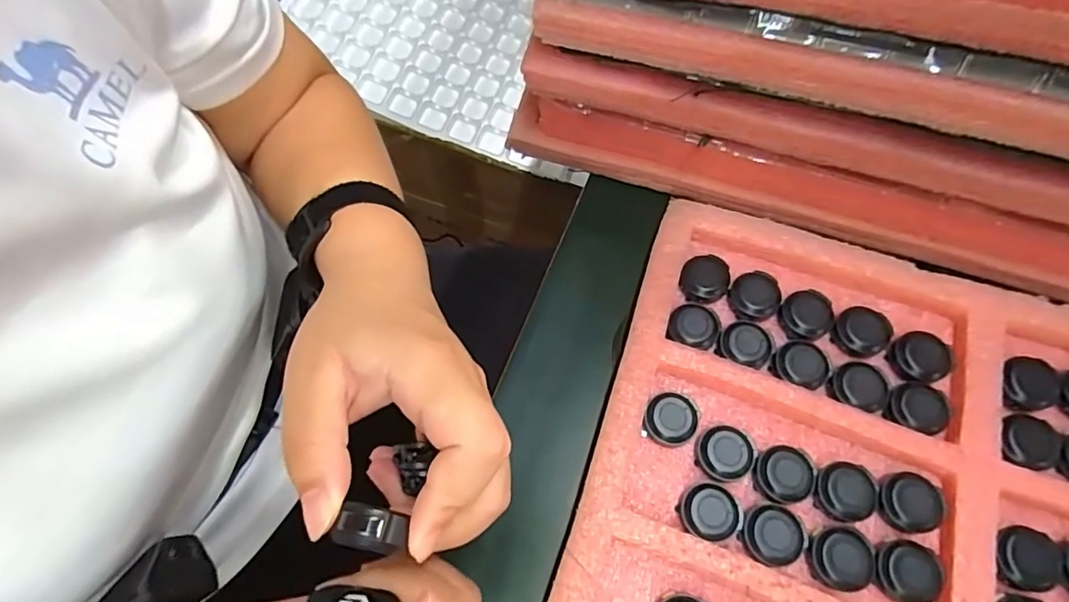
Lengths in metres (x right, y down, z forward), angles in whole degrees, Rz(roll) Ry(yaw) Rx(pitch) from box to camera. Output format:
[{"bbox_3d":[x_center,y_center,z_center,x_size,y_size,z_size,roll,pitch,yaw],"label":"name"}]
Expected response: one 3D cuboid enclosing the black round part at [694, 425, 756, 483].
[{"bbox_3d":[0.104,0.083,0.292,0.029,0.014,0.027,-1,66,3],"label":"black round part"}]

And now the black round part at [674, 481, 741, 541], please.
[{"bbox_3d":[0.092,0.110,0.281,0.029,0.012,0.027,-1,66,3],"label":"black round part"}]

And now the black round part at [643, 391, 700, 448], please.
[{"bbox_3d":[0.076,0.066,0.301,0.029,0.013,0.026,14,67,9],"label":"black round part"}]

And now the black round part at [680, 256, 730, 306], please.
[{"bbox_3d":[0.106,-0.013,0.335,0.028,0.012,0.029,-1,66,3],"label":"black round part"}]

